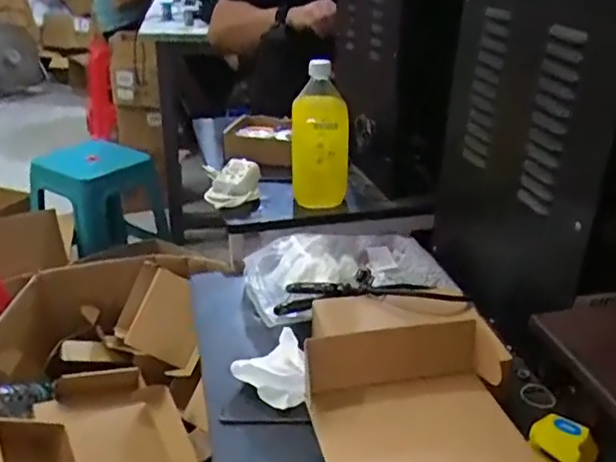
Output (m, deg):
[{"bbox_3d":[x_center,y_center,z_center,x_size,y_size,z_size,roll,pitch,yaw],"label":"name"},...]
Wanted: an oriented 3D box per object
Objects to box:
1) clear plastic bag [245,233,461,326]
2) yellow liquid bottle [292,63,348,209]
[{"bbox_3d":[0.053,0.050,0.742,0.249,0.046,0.164,-1,26,-8],"label":"clear plastic bag"},{"bbox_3d":[0.017,-0.128,0.863,0.077,0.206,0.063,1,26,-3],"label":"yellow liquid bottle"}]

